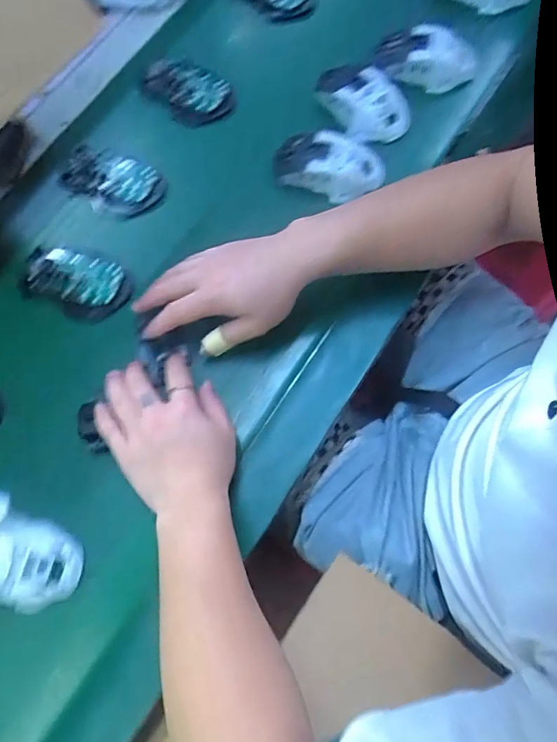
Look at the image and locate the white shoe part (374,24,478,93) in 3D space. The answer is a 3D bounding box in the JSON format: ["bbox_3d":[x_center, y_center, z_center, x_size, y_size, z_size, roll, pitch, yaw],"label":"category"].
[{"bbox_3d":[0.168,-0.355,0.580,0.110,0.037,0.064,7,73,5],"label":"white shoe part"}]

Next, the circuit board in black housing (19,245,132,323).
[{"bbox_3d":[-0.211,-0.091,0.532,0.104,0.019,0.069,11,74,6],"label":"circuit board in black housing"}]

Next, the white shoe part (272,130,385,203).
[{"bbox_3d":[0.056,-0.227,0.554,0.113,0.039,0.064,19,75,8],"label":"white shoe part"}]

